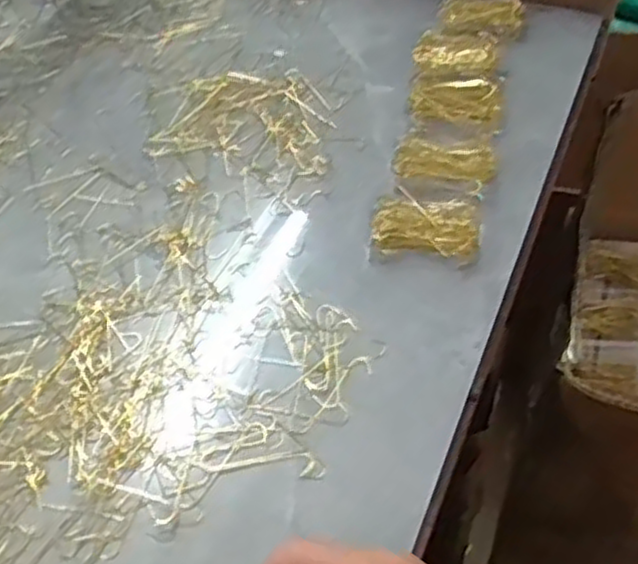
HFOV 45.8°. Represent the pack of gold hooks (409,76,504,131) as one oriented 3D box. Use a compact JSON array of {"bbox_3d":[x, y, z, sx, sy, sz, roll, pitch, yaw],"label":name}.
[{"bbox_3d":[0.106,-0.143,0.584,0.072,0.010,0.057,14,53,16],"label":"pack of gold hooks"}]

